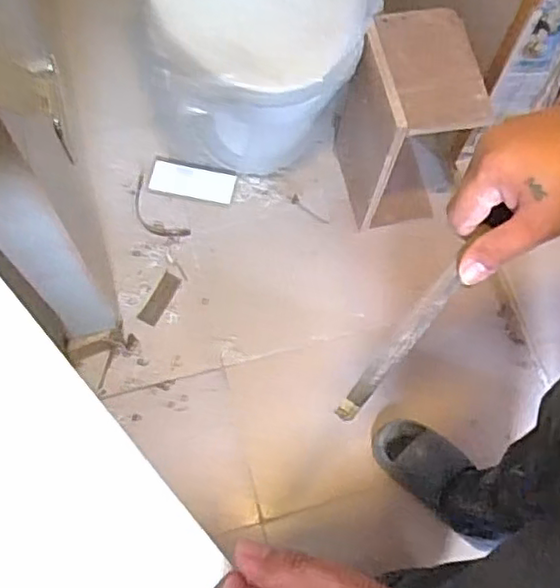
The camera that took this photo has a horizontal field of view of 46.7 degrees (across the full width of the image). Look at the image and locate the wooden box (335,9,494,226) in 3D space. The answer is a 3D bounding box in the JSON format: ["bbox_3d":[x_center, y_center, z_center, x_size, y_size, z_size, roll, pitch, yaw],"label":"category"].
[{"bbox_3d":[0.241,-0.295,1.256,0.190,0.414,0.267,-5,69,-5],"label":"wooden box"}]

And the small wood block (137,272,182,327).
[{"bbox_3d":[-0.250,0.010,1.353,0.040,0.008,0.119,26,70,8],"label":"small wood block"}]

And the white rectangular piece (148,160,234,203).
[{"bbox_3d":[-0.192,-0.250,1.435,0.180,0.014,0.077,10,68,1],"label":"white rectangular piece"}]

